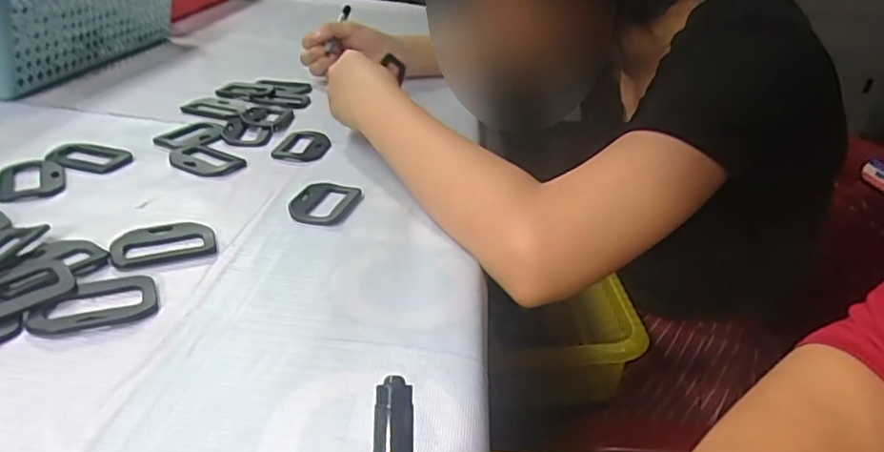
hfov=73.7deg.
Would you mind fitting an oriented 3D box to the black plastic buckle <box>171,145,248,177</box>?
[{"bbox_3d":[-0.201,-0.054,0.493,0.065,0.005,0.042,18,31,22],"label":"black plastic buckle"}]

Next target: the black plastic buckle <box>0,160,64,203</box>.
[{"bbox_3d":[-0.305,-0.035,0.437,0.041,0.006,0.058,-11,33,-27],"label":"black plastic buckle"}]

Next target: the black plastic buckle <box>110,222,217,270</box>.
[{"bbox_3d":[-0.179,0.012,0.379,0.059,0.006,0.044,-13,34,-30],"label":"black plastic buckle"}]

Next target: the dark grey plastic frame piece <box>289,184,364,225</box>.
[{"bbox_3d":[-0.089,-0.018,0.447,0.044,0.006,0.064,10,29,9],"label":"dark grey plastic frame piece"}]

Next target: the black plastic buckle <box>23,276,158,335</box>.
[{"bbox_3d":[-0.190,0.042,0.321,0.061,0.004,0.040,-9,32,-25],"label":"black plastic buckle"}]

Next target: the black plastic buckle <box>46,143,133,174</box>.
[{"bbox_3d":[-0.288,-0.056,0.479,0.062,0.006,0.036,8,29,4],"label":"black plastic buckle"}]

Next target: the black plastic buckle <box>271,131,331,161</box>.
[{"bbox_3d":[-0.125,-0.073,0.535,0.043,0.005,0.062,8,29,5],"label":"black plastic buckle"}]

